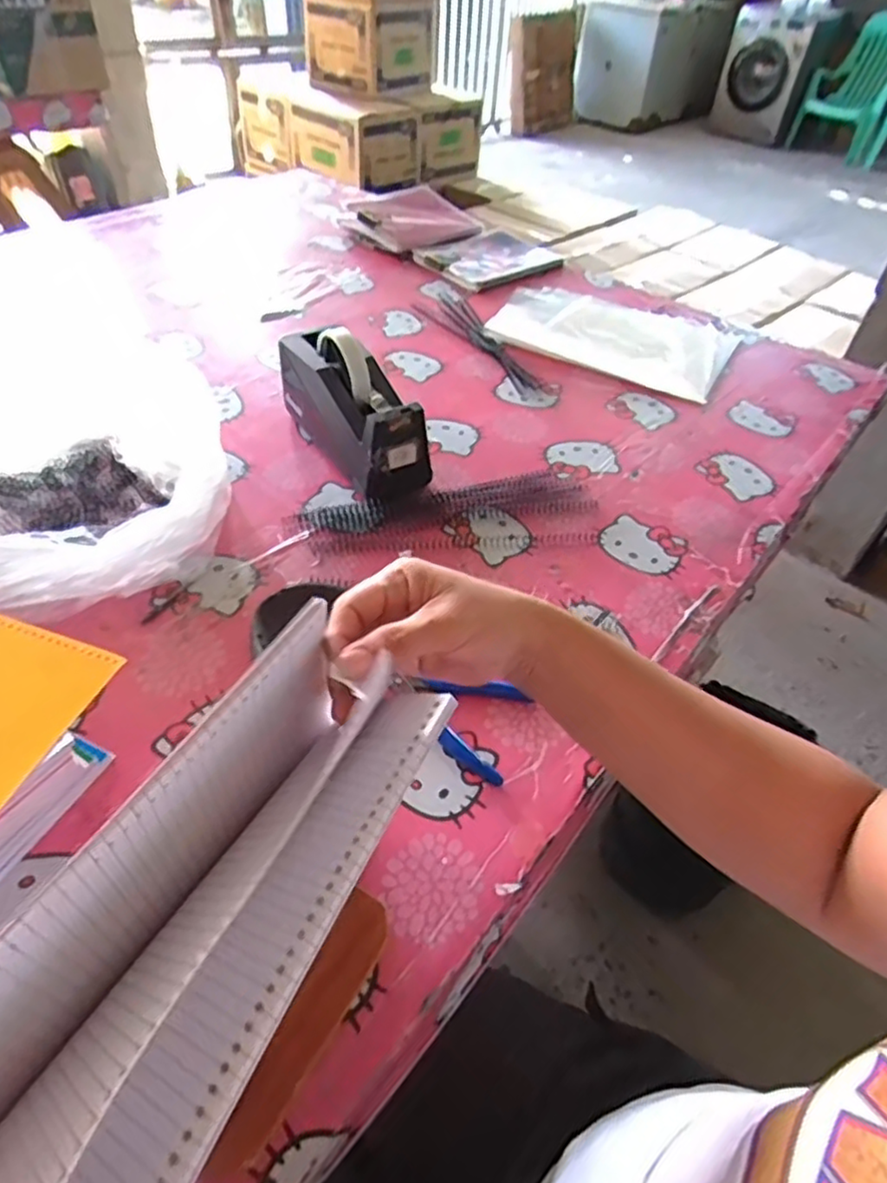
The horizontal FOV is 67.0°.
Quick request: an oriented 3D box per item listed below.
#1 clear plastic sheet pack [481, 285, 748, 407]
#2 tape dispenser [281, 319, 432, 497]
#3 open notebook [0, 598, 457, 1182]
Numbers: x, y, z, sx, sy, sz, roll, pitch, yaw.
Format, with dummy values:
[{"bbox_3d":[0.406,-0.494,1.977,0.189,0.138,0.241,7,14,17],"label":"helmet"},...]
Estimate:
[{"bbox_3d":[0.245,-0.373,0.966,0.321,0.027,0.238,22,48,15],"label":"clear plastic sheet pack"},{"bbox_3d":[-0.095,-0.193,0.695,0.074,0.114,0.204,-25,54,-26],"label":"tape dispenser"},{"bbox_3d":[-0.086,0.128,0.254,0.084,0.099,0.241,23,48,17],"label":"open notebook"}]

